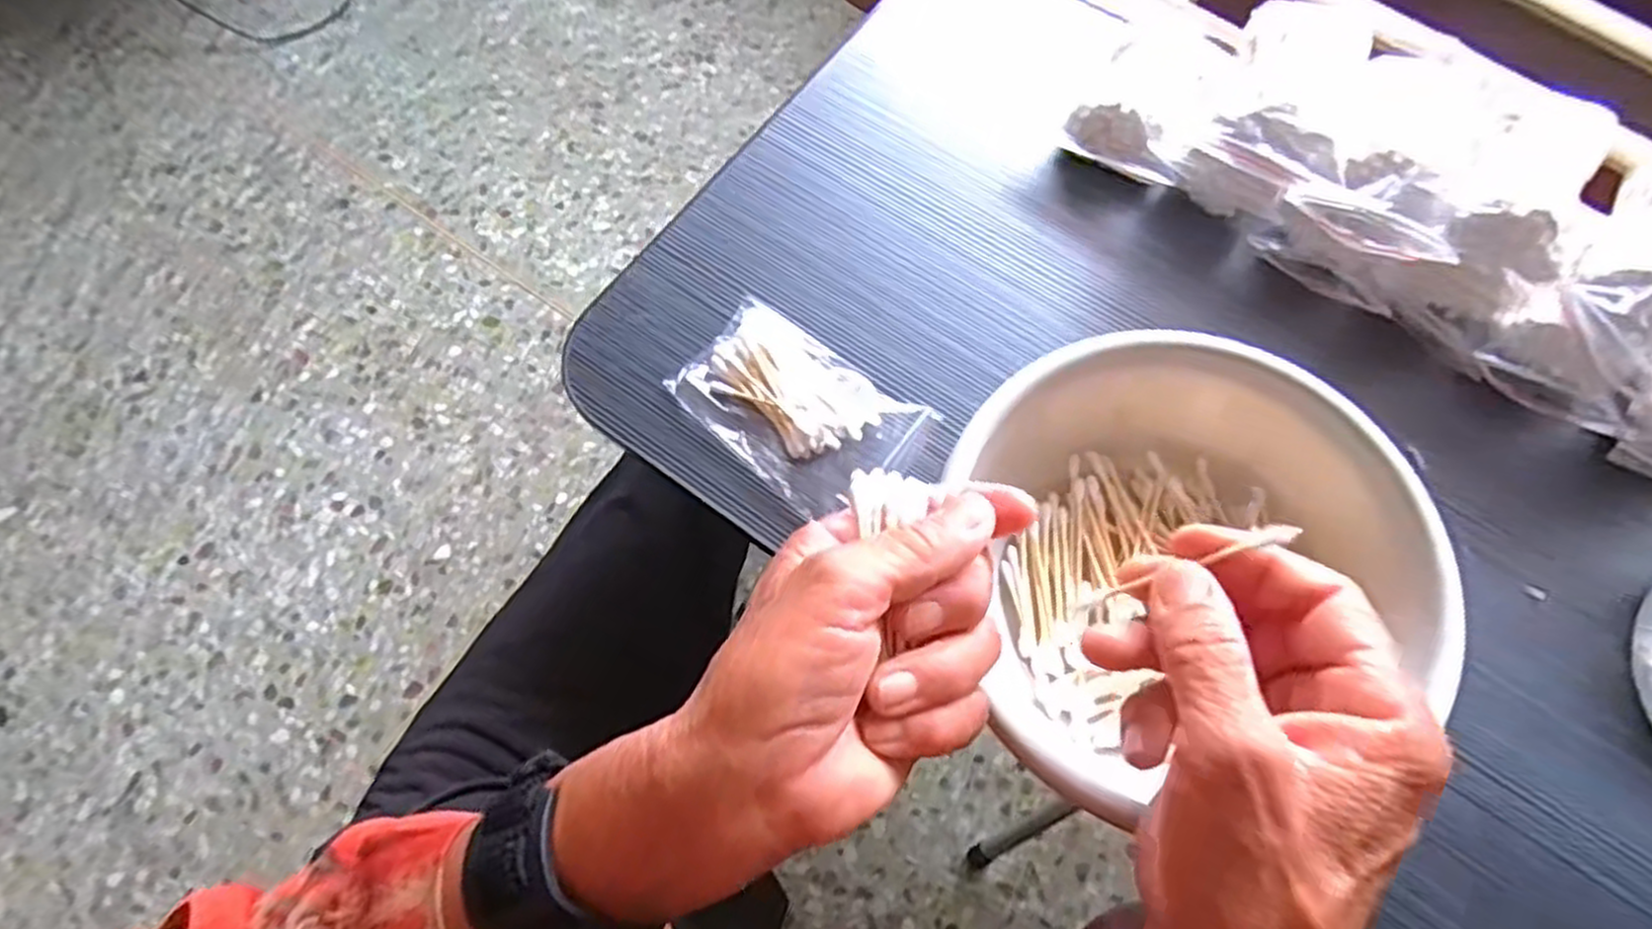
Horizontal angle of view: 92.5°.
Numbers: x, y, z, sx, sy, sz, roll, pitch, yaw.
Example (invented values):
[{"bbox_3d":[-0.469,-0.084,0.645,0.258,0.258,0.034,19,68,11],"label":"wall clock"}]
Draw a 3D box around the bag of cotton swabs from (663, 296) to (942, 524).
[{"bbox_3d":[-0.013,-0.027,0.378,0.115,0.020,0.069,38,75,13],"label":"bag of cotton swabs"}]

